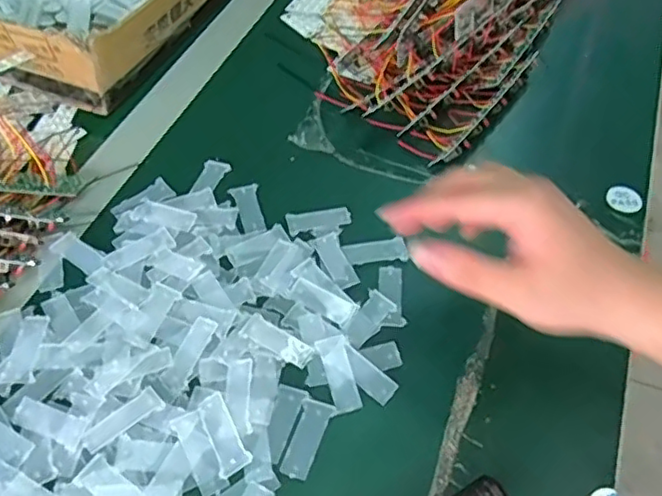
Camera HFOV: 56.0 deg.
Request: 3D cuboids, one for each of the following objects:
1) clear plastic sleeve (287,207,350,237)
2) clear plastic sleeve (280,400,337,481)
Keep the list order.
[{"bbox_3d":[-0.009,-0.022,0.481,0.048,0.004,0.021,-11,49,-7],"label":"clear plastic sleeve"},{"bbox_3d":[-0.014,0.115,0.377,0.019,0.004,0.048,18,55,9],"label":"clear plastic sleeve"}]

